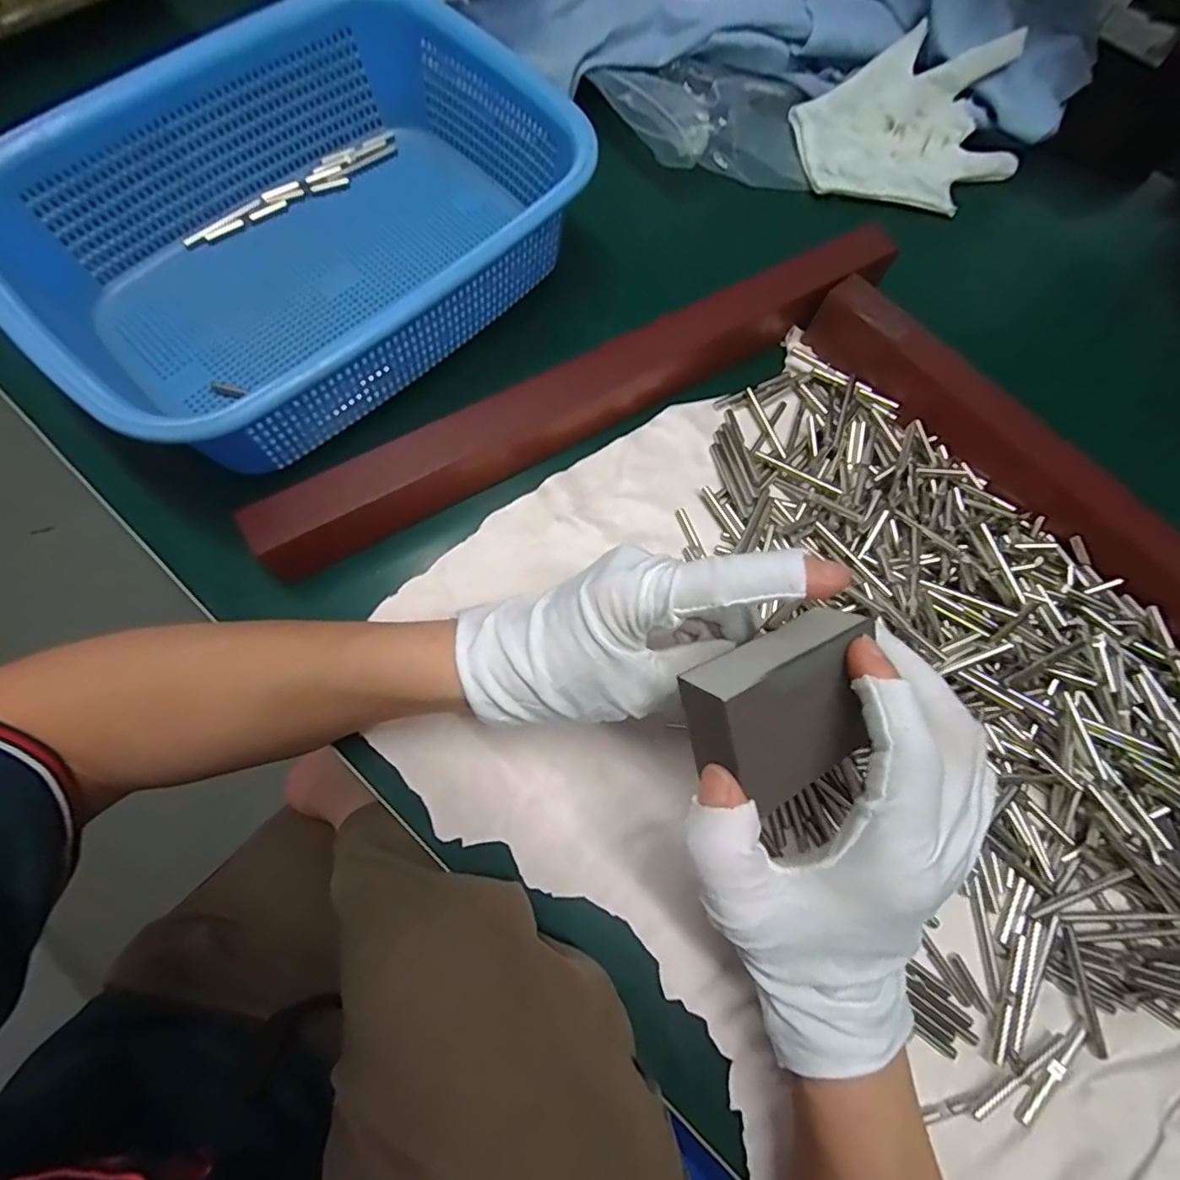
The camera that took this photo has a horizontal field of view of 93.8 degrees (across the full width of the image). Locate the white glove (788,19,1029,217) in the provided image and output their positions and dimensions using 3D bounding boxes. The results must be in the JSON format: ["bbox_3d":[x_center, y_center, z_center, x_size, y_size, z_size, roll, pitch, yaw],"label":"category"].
[{"bbox_3d":[0.229,-0.330,0.388,0.150,0.050,0.119,-17,73,-8],"label":"white glove"}]

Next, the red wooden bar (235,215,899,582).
[{"bbox_3d":[0.009,-0.115,0.305,0.384,0.050,0.028,-29,78,-11],"label":"red wooden bar"}]

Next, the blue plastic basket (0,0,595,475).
[{"bbox_3d":[-0.153,-0.197,0.310,0.284,0.079,0.210,-43,78,-14],"label":"blue plastic basket"}]

